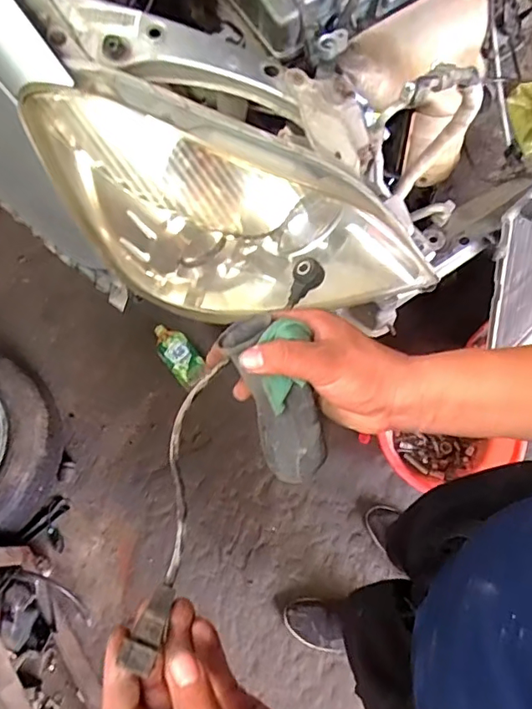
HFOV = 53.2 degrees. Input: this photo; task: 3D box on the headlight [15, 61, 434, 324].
[{"bbox_3d":[-0.035,-0.143,0.626,0.439,0.241,0.162,11,72,6],"label":"headlight"}]

